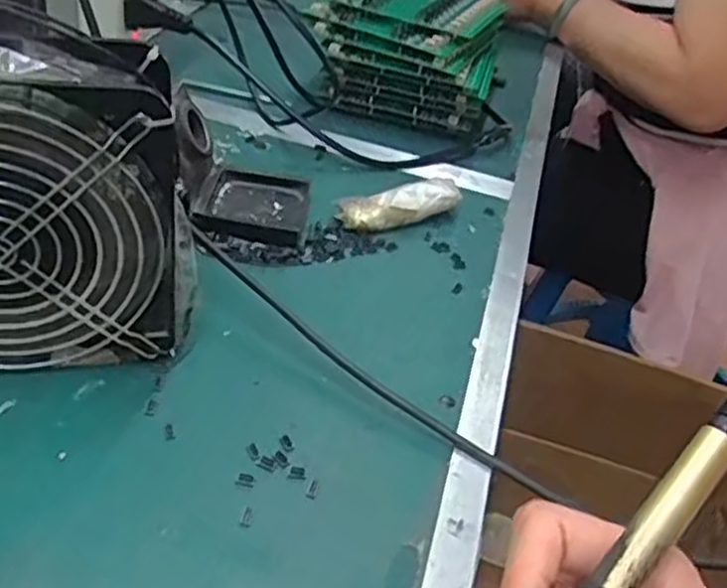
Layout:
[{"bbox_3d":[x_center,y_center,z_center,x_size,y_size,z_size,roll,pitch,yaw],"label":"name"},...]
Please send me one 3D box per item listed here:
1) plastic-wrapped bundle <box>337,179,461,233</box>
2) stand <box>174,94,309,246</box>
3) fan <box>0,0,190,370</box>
[{"bbox_3d":[0.026,-0.061,0.528,0.088,0.024,0.024,-10,43,-26],"label":"plastic-wrapped bundle"},{"bbox_3d":[-0.077,-0.083,0.494,0.085,0.066,0.089,6,37,-5],"label":"stand"},{"bbox_3d":[-0.161,-0.037,0.346,0.155,0.158,0.057,0,38,-13],"label":"fan"}]

